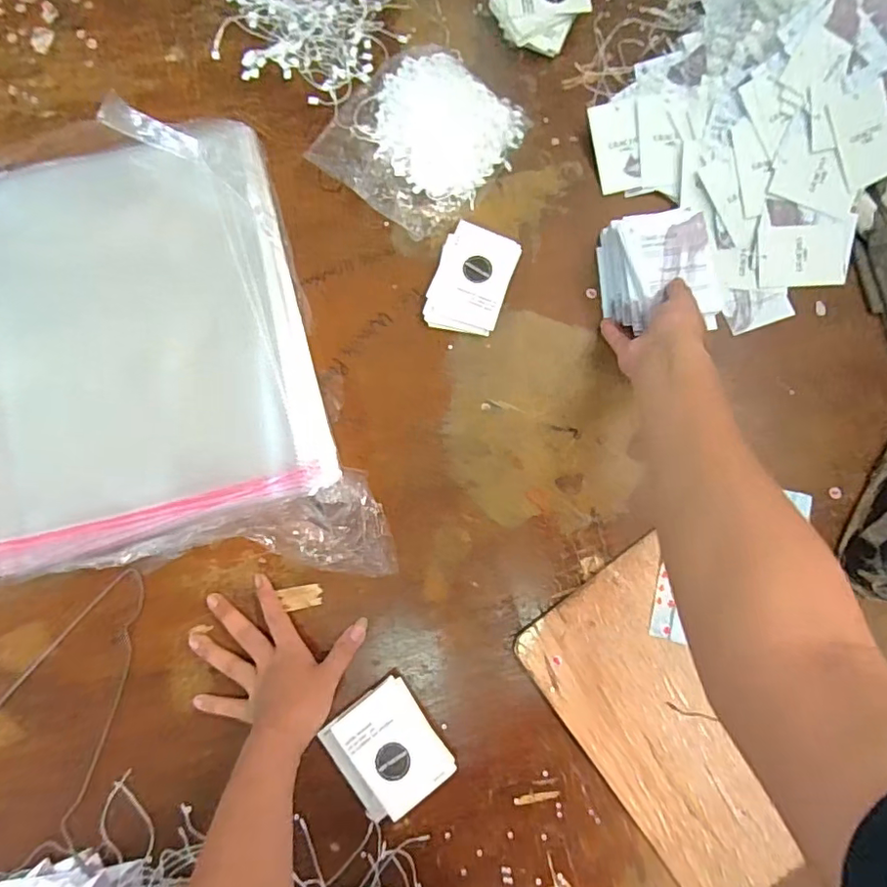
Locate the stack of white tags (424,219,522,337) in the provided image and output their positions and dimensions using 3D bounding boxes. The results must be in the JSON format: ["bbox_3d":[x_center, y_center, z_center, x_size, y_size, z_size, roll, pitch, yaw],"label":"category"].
[{"bbox_3d":[0.028,-0.165,0.564,0.074,0.017,0.108,19,81,2],"label":"stack of white tags"}]

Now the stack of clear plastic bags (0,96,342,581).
[{"bbox_3d":[-0.298,-0.102,0.522,0.327,0.042,0.398,-14,82,-4],"label":"stack of clear plastic bags"}]

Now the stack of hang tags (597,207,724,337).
[{"bbox_3d":[0.206,-0.159,0.542,0.093,0.058,0.118,-8,81,-2],"label":"stack of hang tags"}]

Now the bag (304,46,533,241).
[{"bbox_3d":[-0.025,-0.319,0.579,0.171,0.030,0.175,37,82,5],"label":"bag"}]

